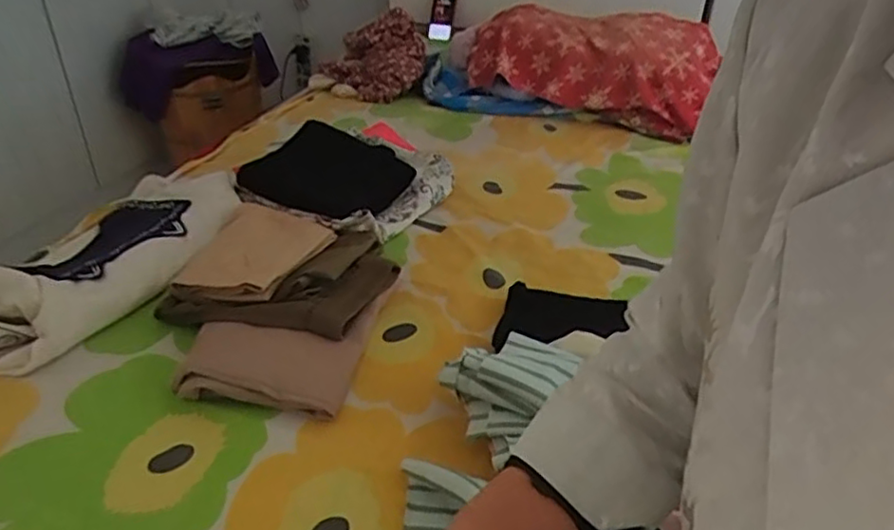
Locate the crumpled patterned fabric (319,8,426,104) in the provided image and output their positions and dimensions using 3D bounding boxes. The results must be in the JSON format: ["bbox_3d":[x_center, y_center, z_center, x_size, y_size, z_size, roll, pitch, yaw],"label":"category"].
[{"bbox_3d":[-0.200,-0.555,1.729,0.276,0.183,0.169,0,34,-3],"label":"crumpled patterned fabric"}]

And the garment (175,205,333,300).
[{"bbox_3d":[-0.284,-0.025,0.971,0.169,0.033,0.249,9,35,10],"label":"garment"}]

